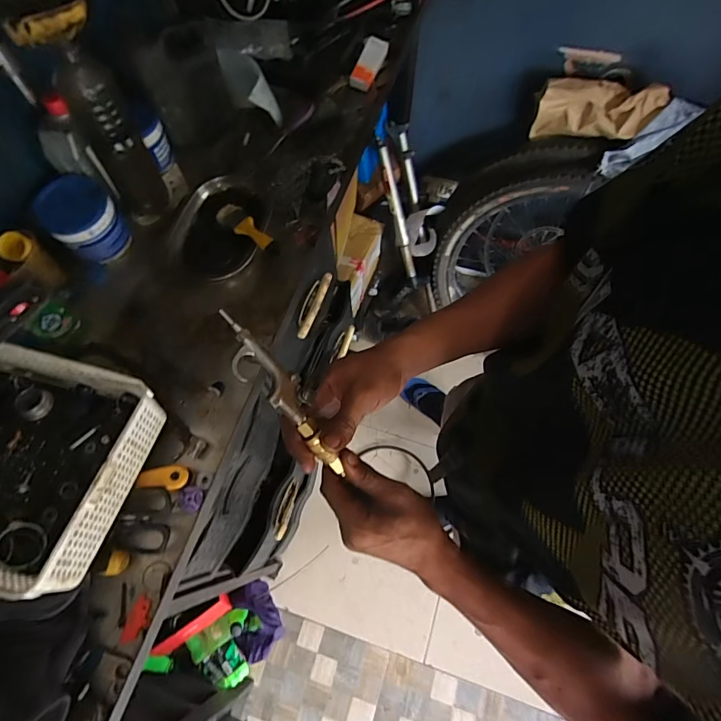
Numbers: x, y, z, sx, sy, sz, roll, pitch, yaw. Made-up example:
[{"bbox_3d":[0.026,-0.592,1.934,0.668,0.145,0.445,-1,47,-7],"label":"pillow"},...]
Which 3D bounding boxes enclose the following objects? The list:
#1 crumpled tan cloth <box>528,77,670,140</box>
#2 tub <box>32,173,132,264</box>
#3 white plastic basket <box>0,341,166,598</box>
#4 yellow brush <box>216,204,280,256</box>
[{"bbox_3d":[0.560,-0.599,1.017,0.265,0.133,0.082,11,69,18],"label":"crumpled tan cloth"},{"bbox_3d":[-0.437,-0.222,0.685,0.096,0.107,0.094,0,68,1],"label":"tub"},{"bbox_3d":[-0.444,0.110,0.528,0.320,0.092,0.249,14,69,6],"label":"white plastic basket"},{"bbox_3d":[-0.183,-0.217,0.714,0.047,0.015,0.164,-42,61,-14],"label":"yellow brush"}]

